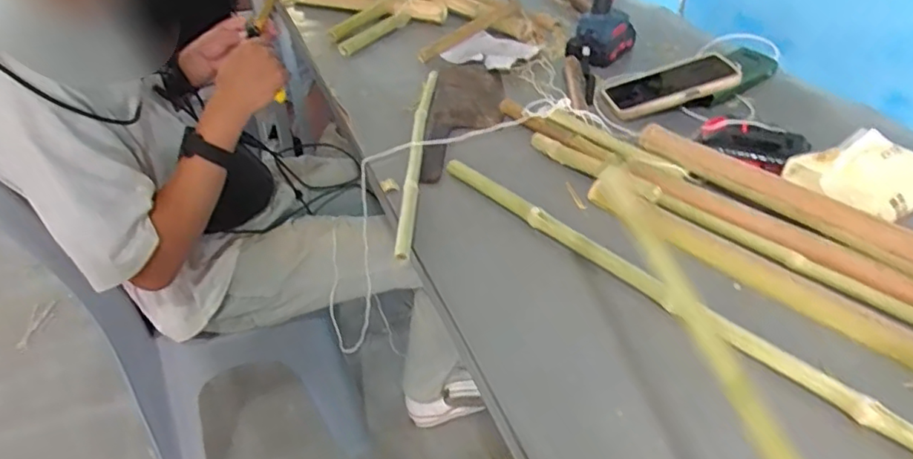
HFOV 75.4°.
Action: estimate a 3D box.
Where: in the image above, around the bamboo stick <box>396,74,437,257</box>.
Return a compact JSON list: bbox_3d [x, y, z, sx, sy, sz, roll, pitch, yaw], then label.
[{"bbox_3d":[-0.046,-0.101,0.691,0.019,0.015,0.384,1,39,2],"label":"bamboo stick"}]

